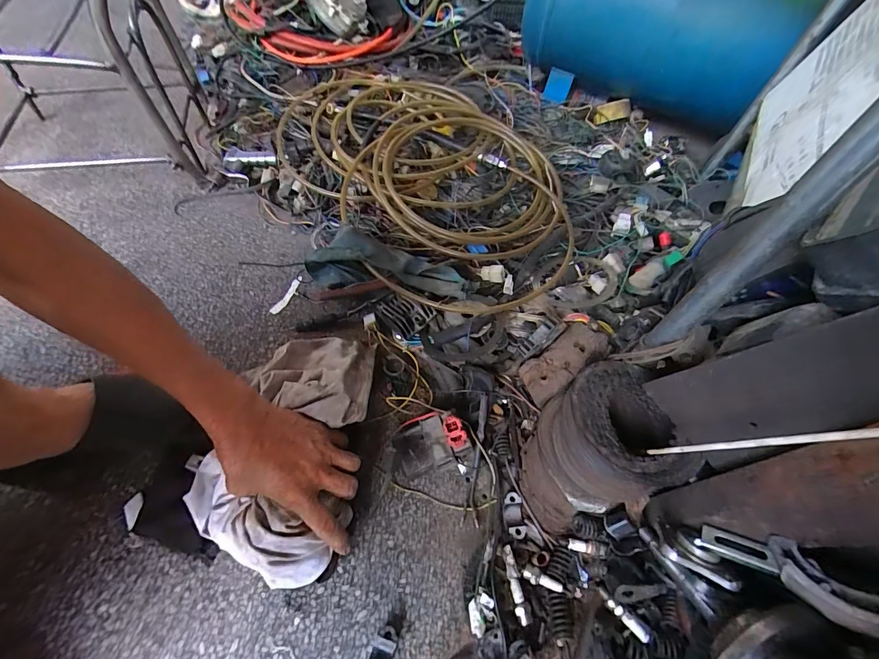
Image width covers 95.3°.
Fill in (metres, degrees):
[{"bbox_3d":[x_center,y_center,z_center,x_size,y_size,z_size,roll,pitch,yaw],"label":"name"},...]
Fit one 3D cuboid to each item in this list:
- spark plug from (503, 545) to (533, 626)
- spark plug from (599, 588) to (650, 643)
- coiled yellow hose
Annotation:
[{"bbox_3d":[0.074,0.248,0.389,0.013,0.012,0.066,-10,58,-13],"label":"spark plug"},{"bbox_3d":[0.169,0.263,0.370,0.010,0.008,0.051,-36,52,-19],"label":"spark plug"},{"bbox_3d":[-0.003,-0.279,0.664,0.420,0.060,0.583,-32,65,-24],"label":"coiled yellow hose"}]

